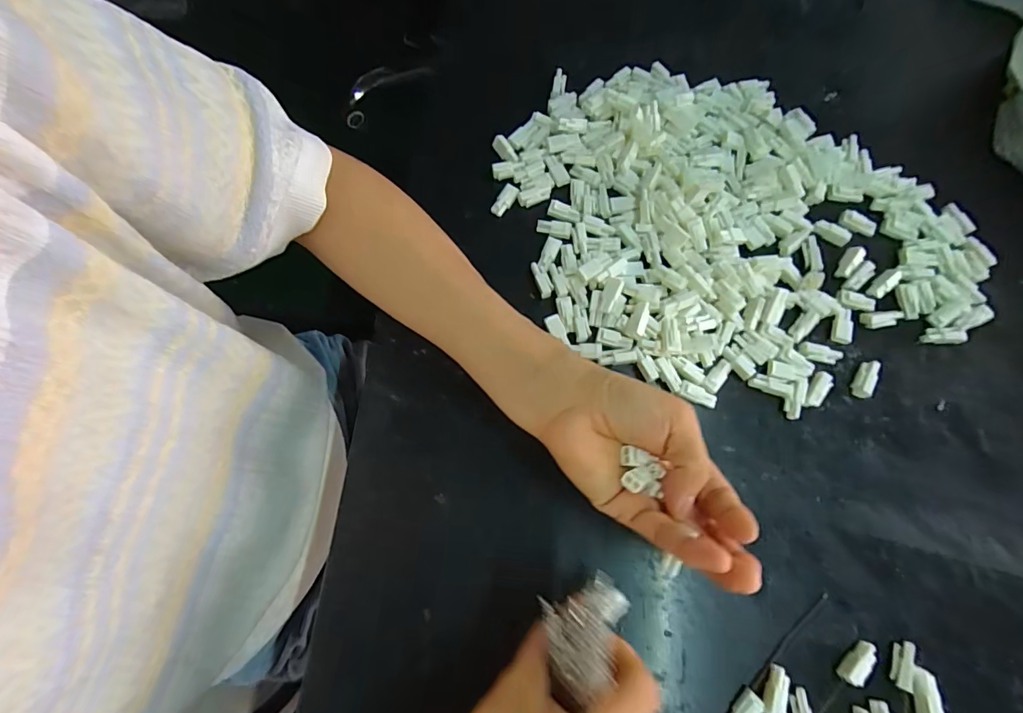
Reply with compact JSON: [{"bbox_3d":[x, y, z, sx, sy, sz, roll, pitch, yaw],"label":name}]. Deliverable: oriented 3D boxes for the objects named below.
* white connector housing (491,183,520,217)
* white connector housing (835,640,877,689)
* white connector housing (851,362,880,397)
[{"bbox_3d":[-0.004,-0.118,0.350,0.011,0.010,0.025,29,76,8],"label":"white connector housing"},{"bbox_3d":[0.200,0.177,0.270,0.026,0.009,0.011,-38,78,-10],"label":"white connector housing"},{"bbox_3d":[0.241,0.015,0.318,0.012,0.008,0.026,28,76,7],"label":"white connector housing"}]

